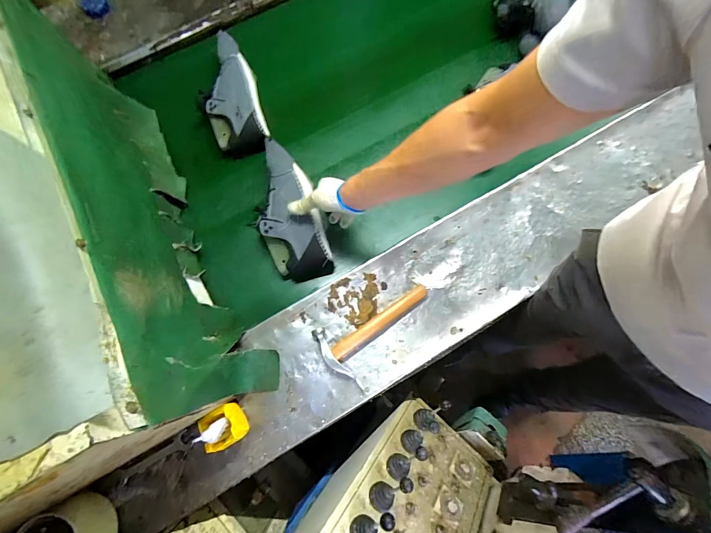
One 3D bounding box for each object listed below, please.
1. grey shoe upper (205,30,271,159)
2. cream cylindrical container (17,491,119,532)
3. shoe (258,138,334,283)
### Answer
[{"bbox_3d":[-0.290,-0.413,0.802,0.134,0.068,0.293,-8,91,-1],"label":"grey shoe upper"},{"bbox_3d":[-0.454,0.435,0.529,0.116,0.081,0.115,-39,79,-8],"label":"cream cylindrical container"},{"bbox_3d":[-0.140,-0.119,0.721,0.124,0.088,0.297,-14,84,-2],"label":"shoe"}]

